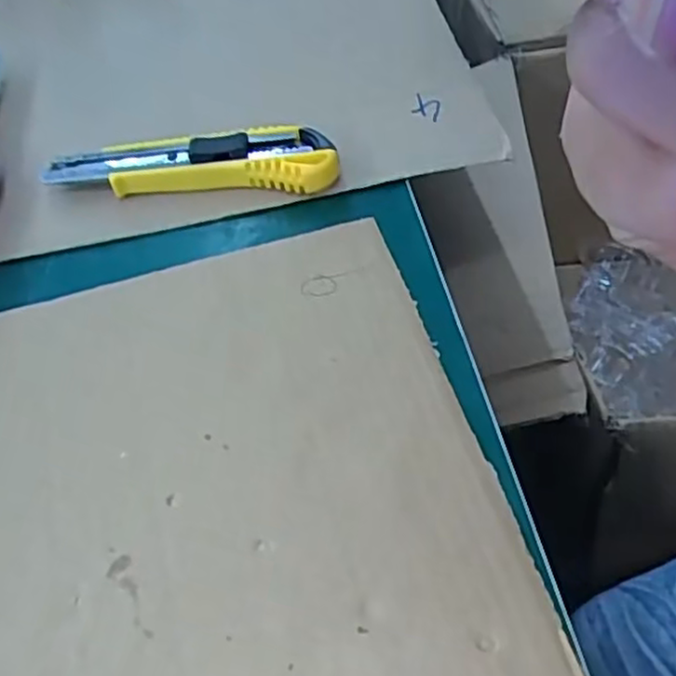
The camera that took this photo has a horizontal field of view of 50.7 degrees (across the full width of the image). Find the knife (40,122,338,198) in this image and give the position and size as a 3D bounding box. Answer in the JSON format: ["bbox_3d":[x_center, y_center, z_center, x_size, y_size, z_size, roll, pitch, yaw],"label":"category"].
[{"bbox_3d":[-0.074,-0.089,0.362,0.146,0.021,0.036,1,56,6],"label":"knife"}]

